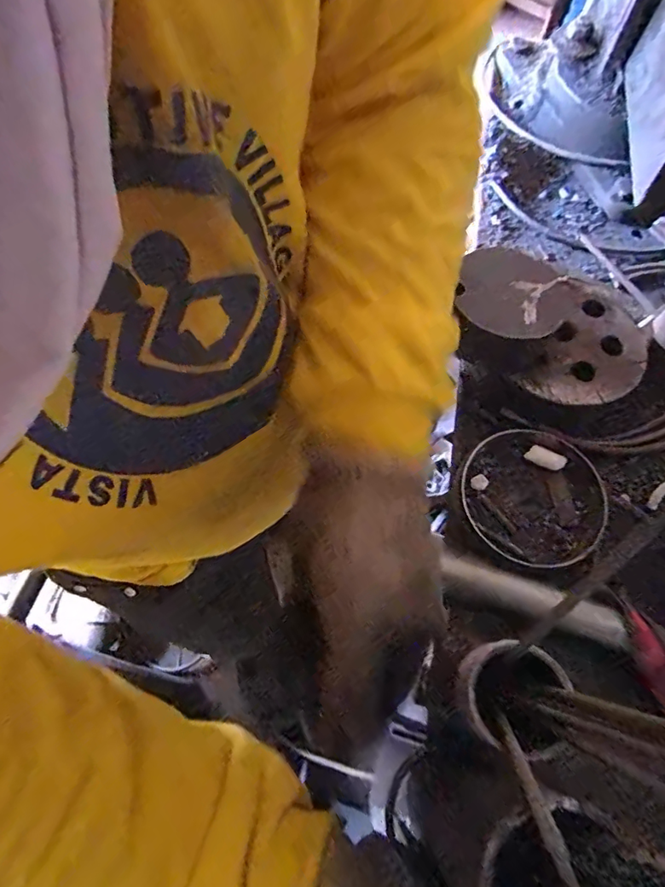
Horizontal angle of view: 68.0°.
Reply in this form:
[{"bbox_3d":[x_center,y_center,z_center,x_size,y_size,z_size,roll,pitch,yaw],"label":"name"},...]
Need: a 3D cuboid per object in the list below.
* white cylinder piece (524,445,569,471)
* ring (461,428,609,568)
[{"bbox_3d":[0.142,0.010,0.329,0.025,0.007,0.010,27,68,12],"label":"white cylinder piece"},{"bbox_3d":[0.128,0.032,0.309,0.091,0.010,0.090,1,68,-3],"label":"ring"}]

